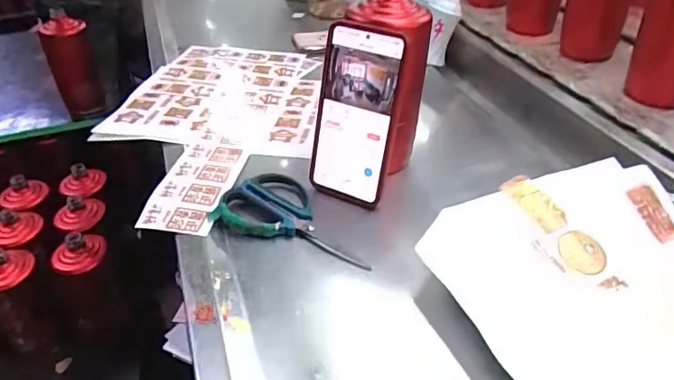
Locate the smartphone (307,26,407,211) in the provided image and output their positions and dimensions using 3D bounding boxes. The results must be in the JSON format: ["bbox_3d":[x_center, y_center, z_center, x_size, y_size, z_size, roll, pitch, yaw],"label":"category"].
[{"bbox_3d":[0.015,-0.069,0.510,0.081,0.166,0.015,20,24,24],"label":"smartphone"}]

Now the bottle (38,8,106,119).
[{"bbox_3d":[-0.499,-0.232,1.006,0.081,0.178,0.073,-19,40,-21],"label":"bottle"}]

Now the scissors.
[{"bbox_3d":[-0.035,0.023,0.502,0.156,0.010,0.083,16,40,22],"label":"scissors"}]

